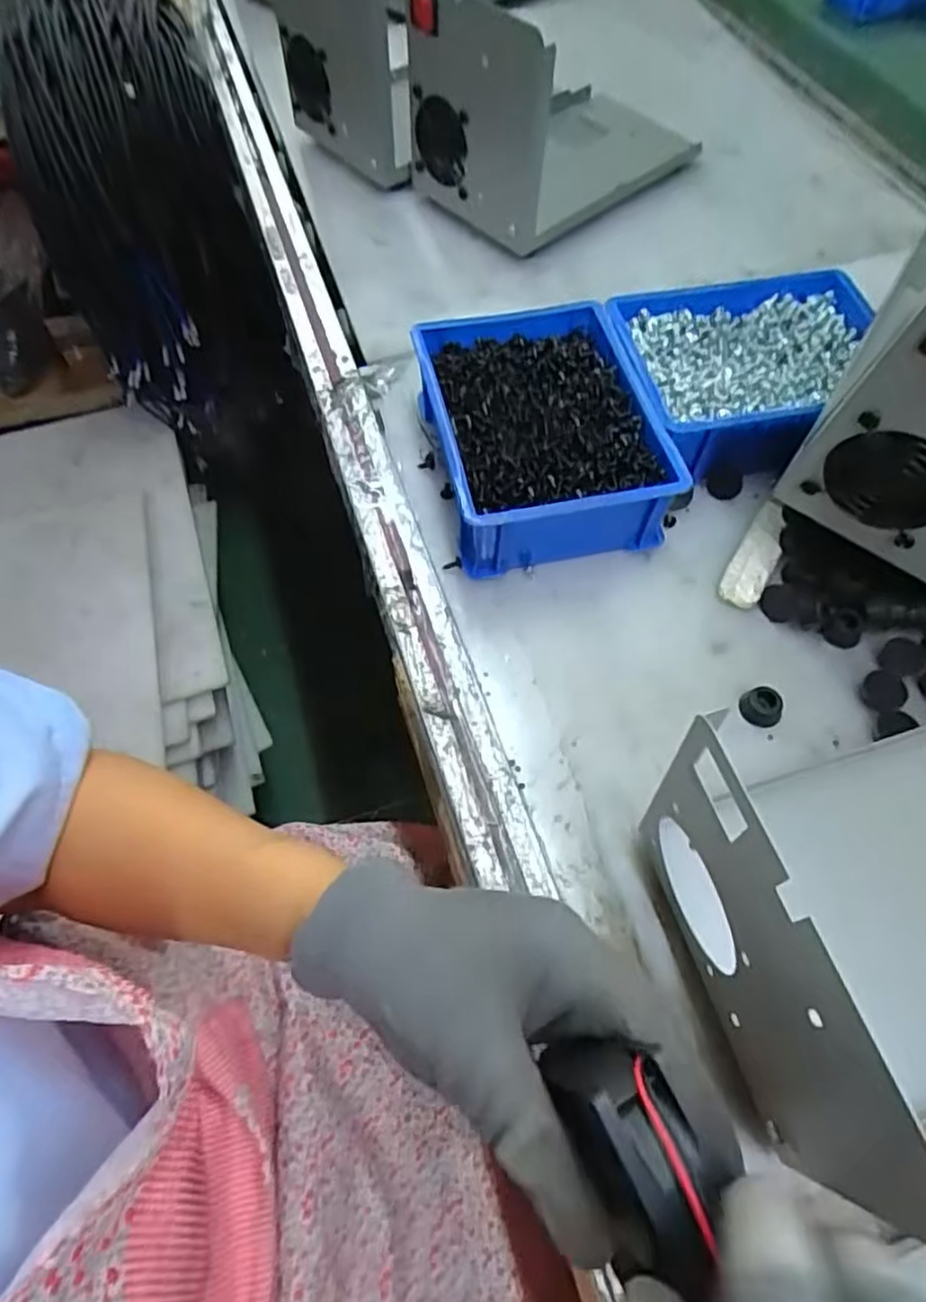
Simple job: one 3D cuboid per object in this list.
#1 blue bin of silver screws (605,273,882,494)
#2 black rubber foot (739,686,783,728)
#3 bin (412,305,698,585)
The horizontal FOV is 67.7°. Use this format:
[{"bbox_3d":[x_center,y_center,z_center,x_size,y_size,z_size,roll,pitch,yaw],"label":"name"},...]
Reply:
[{"bbox_3d":[0.218,-0.205,0.523,0.194,0.061,0.161,-10,60,-7],"label":"blue bin of silver screws"},{"bbox_3d":[0.181,0.034,0.419,0.021,0.014,0.024,-39,67,-21],"label":"black rubber foot"},{"bbox_3d":[0.052,-0.154,0.496,0.142,0.068,0.191,-10,60,-7],"label":"bin"}]

